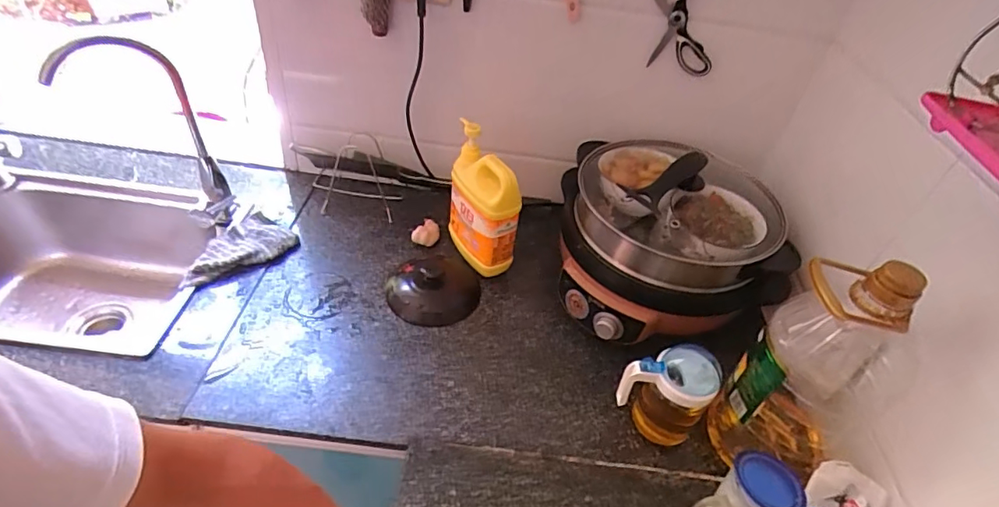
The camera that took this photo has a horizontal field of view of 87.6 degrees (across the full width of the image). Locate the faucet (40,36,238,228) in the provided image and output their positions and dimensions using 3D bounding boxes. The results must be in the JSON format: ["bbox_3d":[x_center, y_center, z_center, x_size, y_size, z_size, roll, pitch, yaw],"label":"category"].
[{"bbox_3d":[-0.552,-0.164,0.835,0.180,0.332,0.098,-25,52,-30],"label":"faucet"}]

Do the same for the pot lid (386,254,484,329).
[{"bbox_3d":[-0.114,0.044,0.906,0.158,0.045,0.165,4,43,-4],"label":"pot lid"}]

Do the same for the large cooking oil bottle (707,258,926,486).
[{"bbox_3d":[0.389,0.149,0.646,0.135,0.337,0.149,-25,52,-30],"label":"large cooking oil bottle"}]

